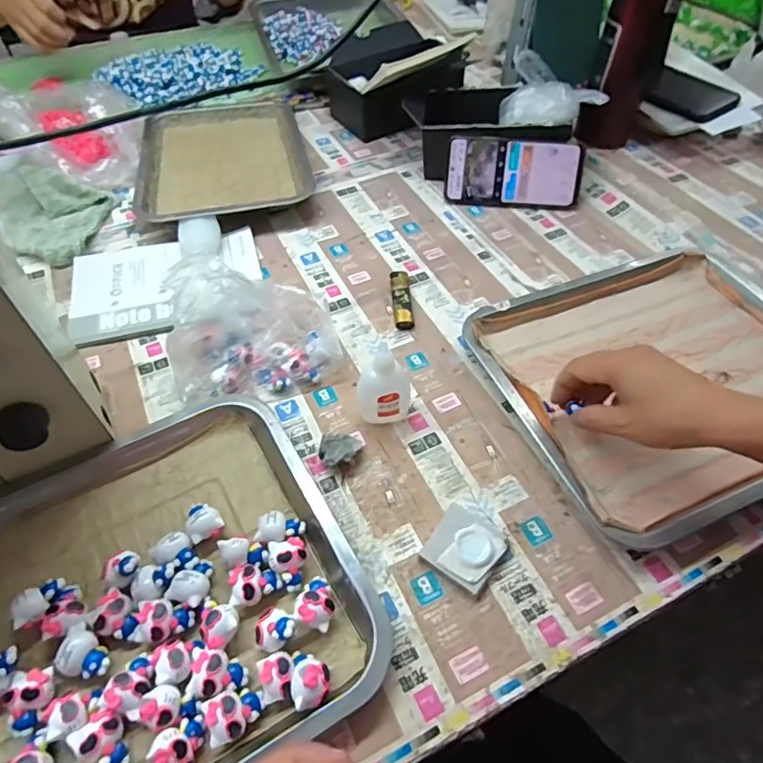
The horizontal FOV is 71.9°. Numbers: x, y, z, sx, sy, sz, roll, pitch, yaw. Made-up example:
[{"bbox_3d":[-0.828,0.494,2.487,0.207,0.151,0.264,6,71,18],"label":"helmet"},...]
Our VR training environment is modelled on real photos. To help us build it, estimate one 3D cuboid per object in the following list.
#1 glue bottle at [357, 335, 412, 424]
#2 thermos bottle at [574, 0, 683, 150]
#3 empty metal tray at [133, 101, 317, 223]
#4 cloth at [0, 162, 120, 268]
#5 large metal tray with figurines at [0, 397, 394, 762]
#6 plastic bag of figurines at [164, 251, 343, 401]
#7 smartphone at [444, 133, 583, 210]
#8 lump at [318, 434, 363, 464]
[{"bbox_3d":[0.003,-0.003,0.437,0.044,0.090,0.034,5,53,3],"label":"glue bottle"},{"bbox_3d":[0.300,-0.396,0.626,0.073,0.223,0.058,4,53,3],"label":"thermos bottle"},{"bbox_3d":[-0.214,-0.310,0.719,0.213,0.032,0.306,-11,53,-9],"label":"empty metal tray"},{"bbox_3d":[-0.398,-0.219,0.638,0.124,0.031,0.210,-24,56,-18],"label":"cloth"},{"bbox_3d":[-0.198,0.162,0.346,0.347,0.027,0.260,-25,57,-18],"label":"large metal tray with figurines"},{"bbox_3d":[-0.115,-0.051,0.474,0.146,0.093,0.102,-8,53,-6],"label":"plastic bag of figurines"},{"bbox_3d":[0.163,-0.258,0.653,0.162,0.078,0.007,4,19,5],"label":"smartphone"},{"bbox_3d":[-0.033,0.058,0.435,0.035,0.021,0.027,-7,53,-6],"label":"lump"}]

